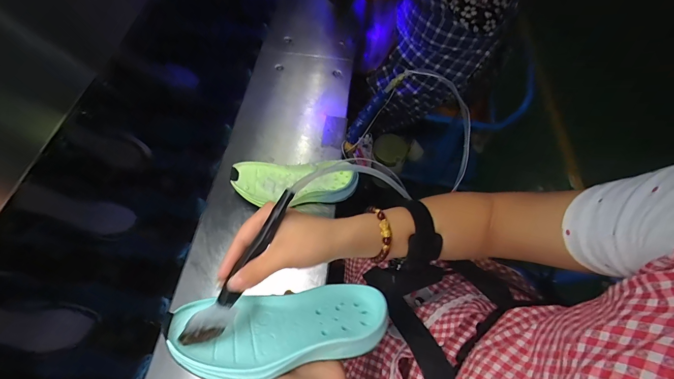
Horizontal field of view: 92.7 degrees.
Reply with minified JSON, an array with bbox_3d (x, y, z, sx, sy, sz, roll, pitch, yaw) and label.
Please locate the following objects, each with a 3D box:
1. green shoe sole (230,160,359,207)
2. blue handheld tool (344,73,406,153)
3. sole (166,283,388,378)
[{"bbox_3d":[-0.074,-0.011,0.596,0.223,0.042,0.091,-4,58,-1],"label":"green shoe sole"},{"bbox_3d":[0.061,-0.139,0.607,0.033,0.199,0.020,1,56,-31],"label":"blue handheld tool"},{"bbox_3d":[-0.055,0.136,0.333,0.206,0.035,0.088,-3,37,-19],"label":"sole"}]

